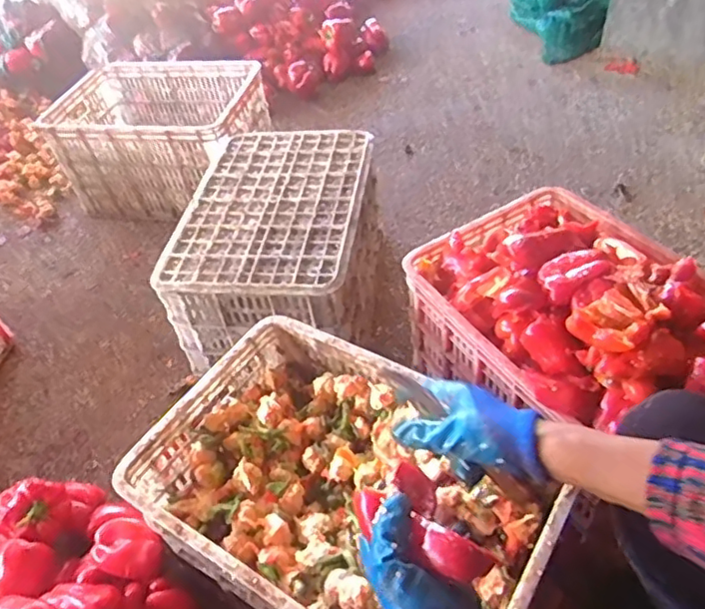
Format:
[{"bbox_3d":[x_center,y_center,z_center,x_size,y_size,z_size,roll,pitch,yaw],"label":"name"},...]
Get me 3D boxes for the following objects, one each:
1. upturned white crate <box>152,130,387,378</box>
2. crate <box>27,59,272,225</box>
[{"bbox_3d":[-0.135,-0.120,1.248,0.350,0.243,0.497,3,46,10],"label":"upturned white crate"},{"bbox_3d":[-0.515,-0.451,1.662,0.534,0.281,0.358,2,46,10],"label":"crate"}]

